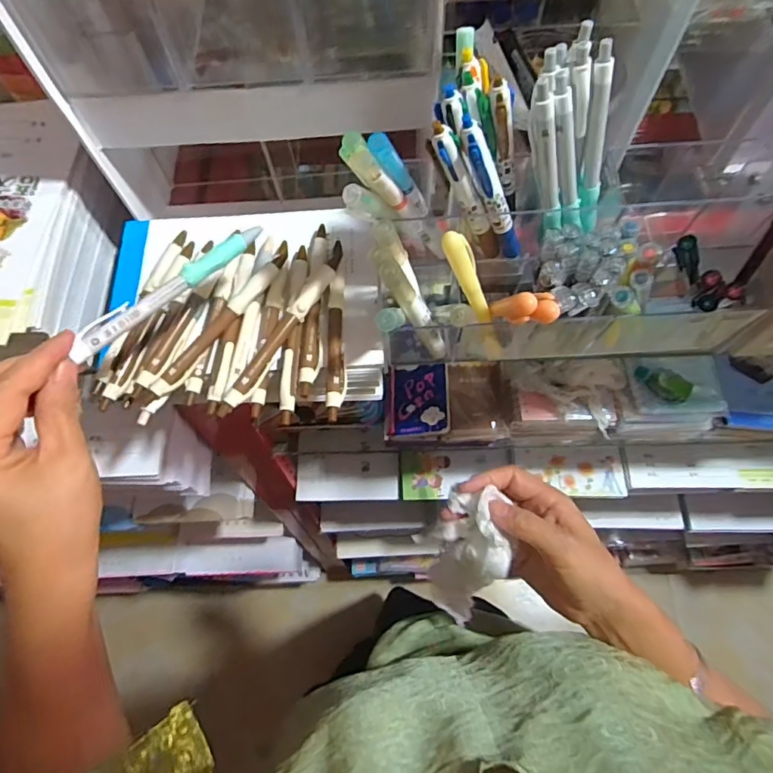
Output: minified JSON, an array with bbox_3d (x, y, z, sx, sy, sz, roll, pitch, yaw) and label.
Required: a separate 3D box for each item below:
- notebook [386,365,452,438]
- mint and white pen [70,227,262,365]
[{"bbox_3d":[0.035,0.016,0.561,0.068,0.018,0.078,-6,70,24],"label":"notebook"},{"bbox_3d":[-0.128,-0.061,0.308,0.014,0.011,0.131,40,67,17],"label":"mint and white pen"}]

